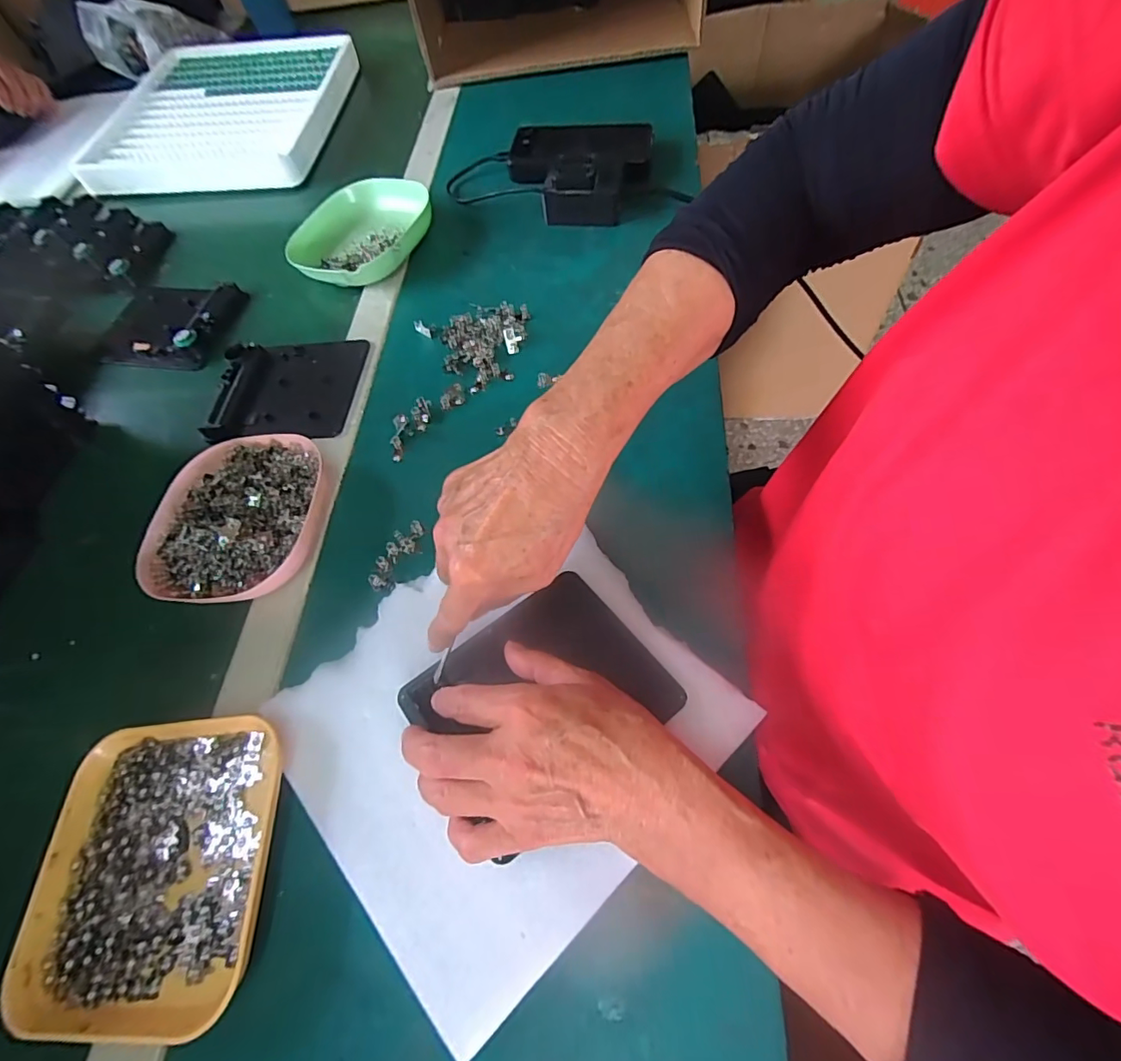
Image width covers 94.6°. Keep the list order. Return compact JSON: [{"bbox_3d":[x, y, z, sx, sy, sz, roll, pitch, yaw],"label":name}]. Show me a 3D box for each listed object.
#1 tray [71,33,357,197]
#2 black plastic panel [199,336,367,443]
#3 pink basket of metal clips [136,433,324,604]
[{"bbox_3d":[-0.460,-0.568,0.706,0.320,0.038,0.325,-2,63,3],"label":"tray"},{"bbox_3d":[-0.244,-0.128,0.467,0.126,0.014,0.113,-1,63,4],"label":"black plastic panel"},{"bbox_3d":[-0.244,-0.011,0.388,0.127,0.032,0.135,-1,63,4],"label":"pink basket of metal clips"}]

